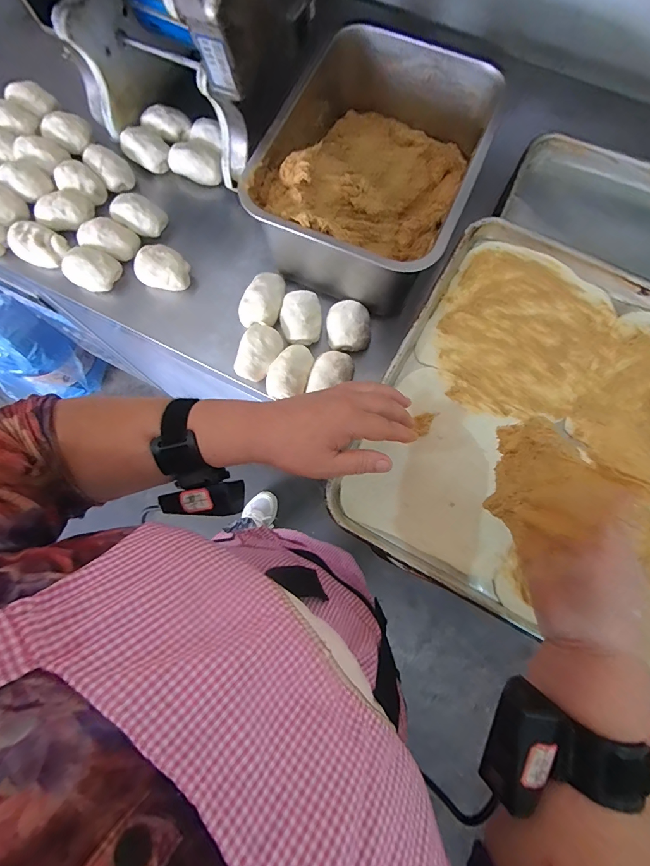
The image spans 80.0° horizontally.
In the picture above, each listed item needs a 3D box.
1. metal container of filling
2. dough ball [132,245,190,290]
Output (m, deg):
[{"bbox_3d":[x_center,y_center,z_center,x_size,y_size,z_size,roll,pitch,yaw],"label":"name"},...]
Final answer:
[{"bbox_3d":[0.069,-0.368,0.551,0.255,0.130,0.339,22,76,4],"label":"metal container of filling"},{"bbox_3d":[-0.250,-0.251,0.592,0.069,0.038,0.064,0,75,-1],"label":"dough ball"}]

